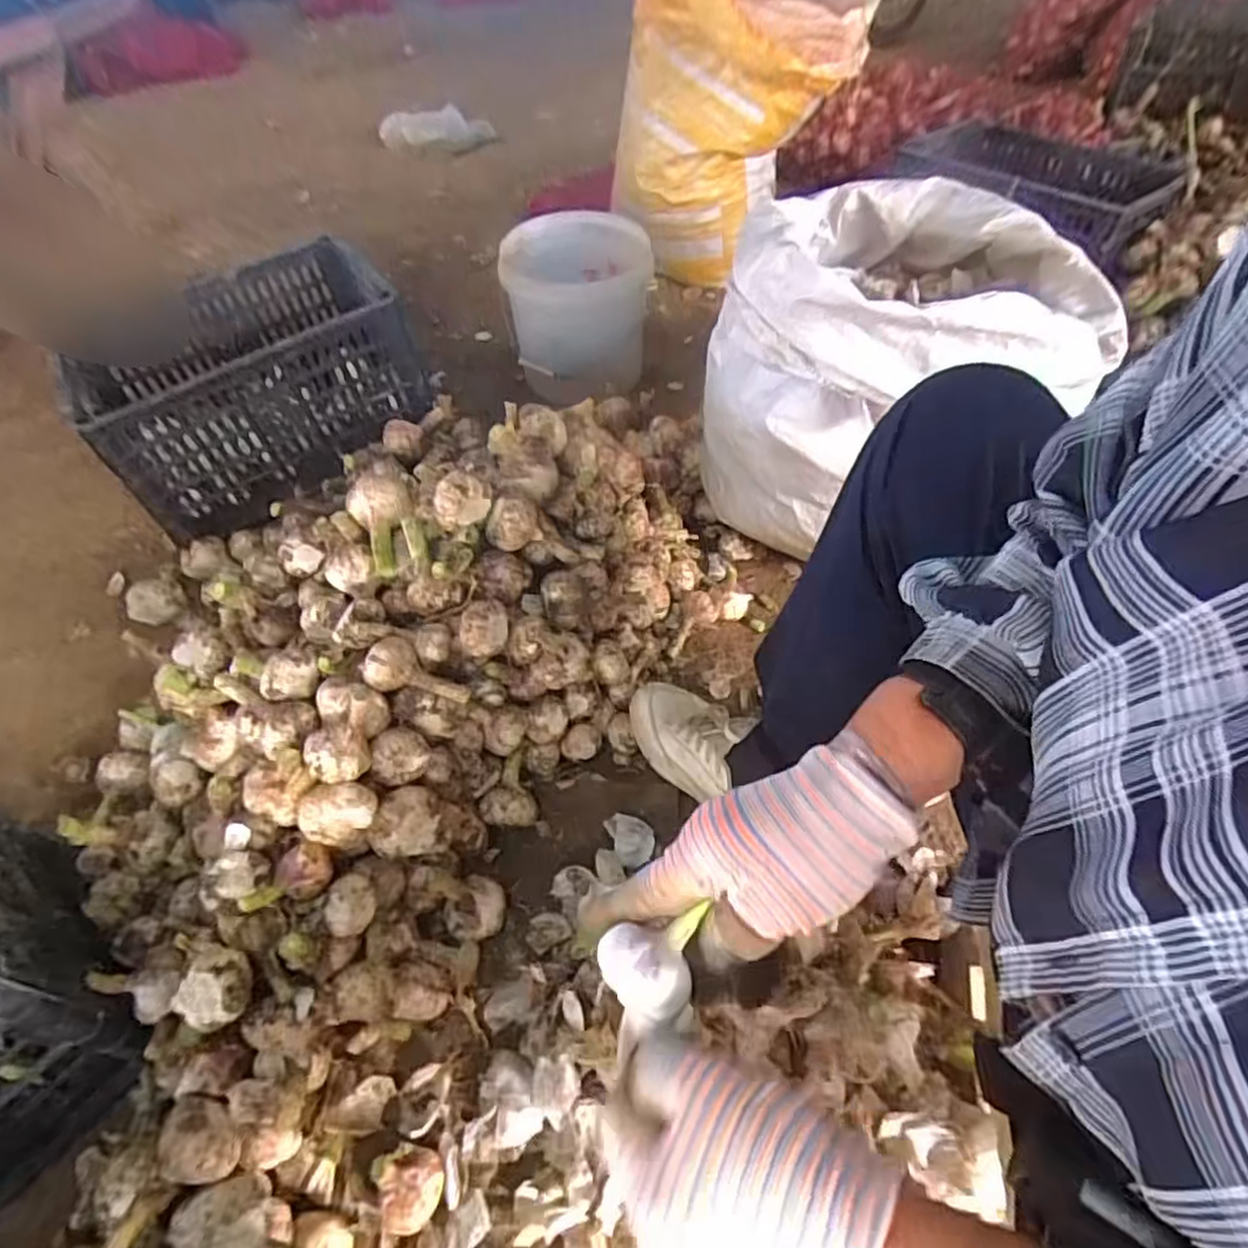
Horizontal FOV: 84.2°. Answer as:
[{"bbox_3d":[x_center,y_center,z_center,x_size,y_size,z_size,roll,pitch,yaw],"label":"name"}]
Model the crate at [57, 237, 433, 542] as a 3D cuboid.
[{"bbox_3d":[-0.615,-0.419,1.163,0.486,0.207,0.395,-31,54,-20],"label":"crate"}]

